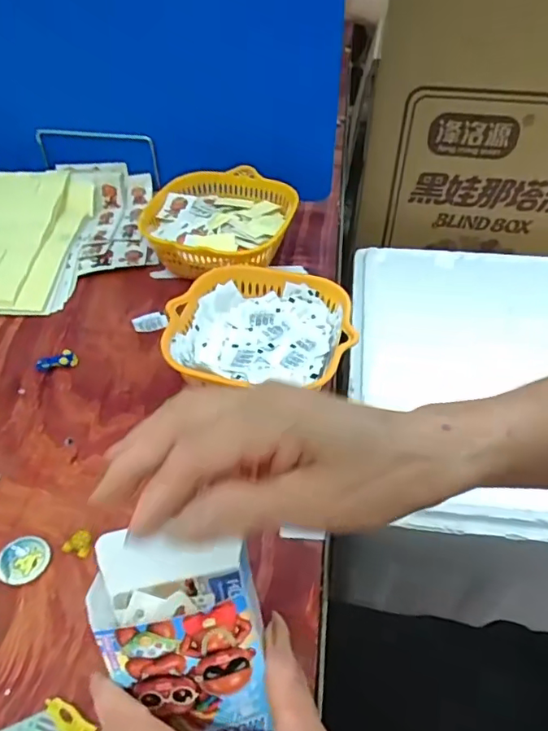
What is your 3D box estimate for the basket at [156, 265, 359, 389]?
[{"bbox_3d":[-0.010,-0.015,0.433,0.143,0.062,0.136,-3,46,-1],"label":"basket"}]

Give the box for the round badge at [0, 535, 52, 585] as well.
[{"bbox_3d":[-0.162,0.125,0.339,0.032,0.007,0.032,-1,46,1],"label":"round badge"}]

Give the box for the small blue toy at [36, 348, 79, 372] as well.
[{"bbox_3d":[-0.192,-0.005,0.465,0.035,0.012,0.016,-8,47,-7],"label":"small blue toy"}]

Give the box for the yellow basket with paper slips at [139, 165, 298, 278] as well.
[{"bbox_3d":[-0.059,-0.141,0.546,0.148,0.060,0.142,12,48,12],"label":"yellow basket with paper slips"}]

